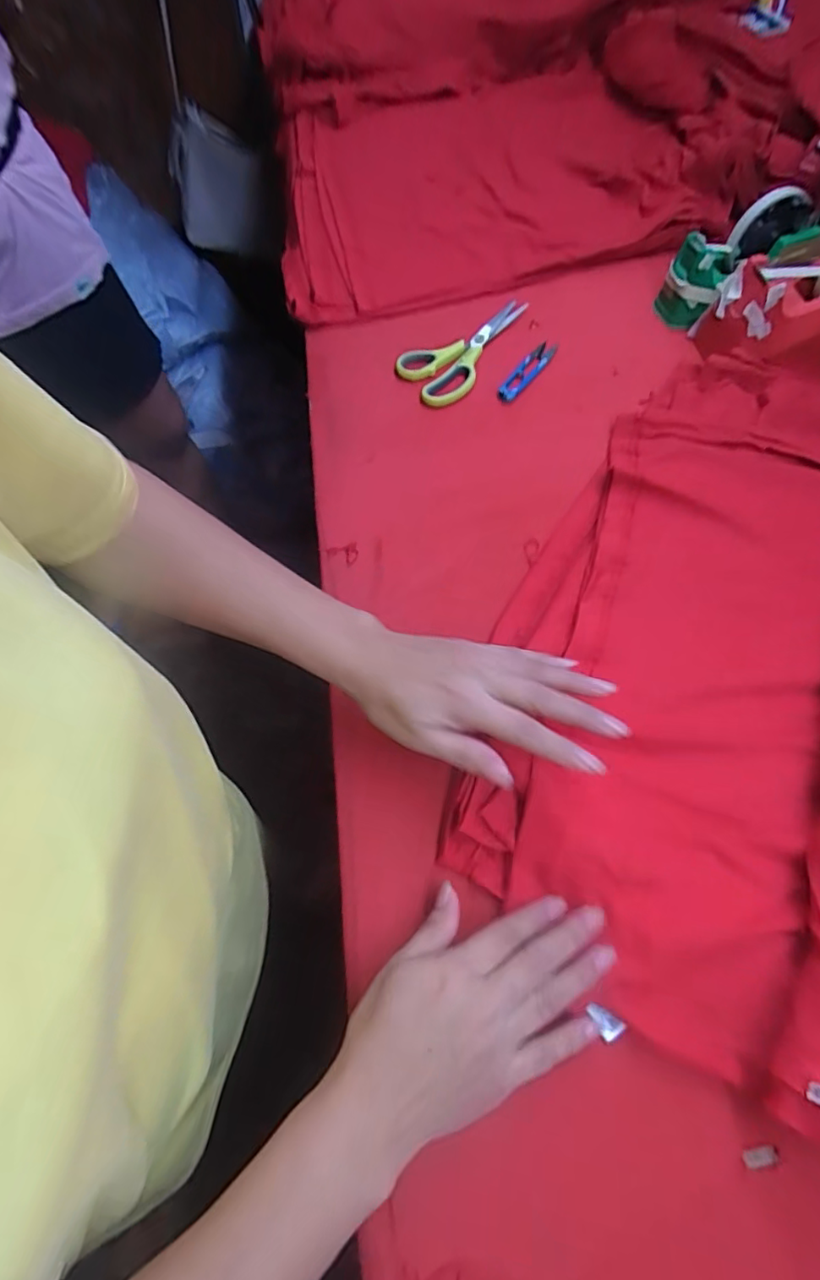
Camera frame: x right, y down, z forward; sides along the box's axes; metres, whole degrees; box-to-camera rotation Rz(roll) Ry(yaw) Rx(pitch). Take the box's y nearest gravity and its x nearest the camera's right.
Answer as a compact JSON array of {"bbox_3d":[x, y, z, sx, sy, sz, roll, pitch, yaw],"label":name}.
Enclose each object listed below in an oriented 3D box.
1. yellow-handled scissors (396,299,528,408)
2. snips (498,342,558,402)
[{"bbox_3d":[0.071,-0.307,0.605,0.171,0.018,0.077,-34,69,-19],"label":"yellow-handled scissors"},{"bbox_3d":[0.124,-0.284,0.591,0.022,0.011,0.097,33,65,14],"label":"snips"}]

